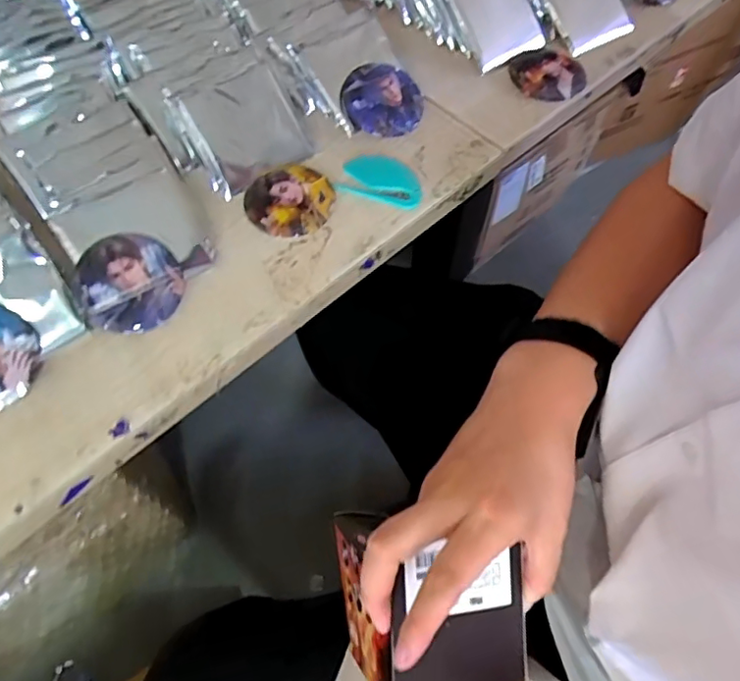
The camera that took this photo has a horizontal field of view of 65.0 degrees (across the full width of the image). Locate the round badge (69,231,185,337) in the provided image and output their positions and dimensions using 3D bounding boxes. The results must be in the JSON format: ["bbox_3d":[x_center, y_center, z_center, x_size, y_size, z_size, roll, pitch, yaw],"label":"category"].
[{"bbox_3d":[-0.174,-0.040,0.417,0.074,0.007,0.068,-1,95,-18],"label":"round badge"}]

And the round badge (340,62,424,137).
[{"bbox_3d":[0.012,-0.216,0.519,0.071,0.012,0.070,3,78,-13],"label":"round badge"}]

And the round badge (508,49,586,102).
[{"bbox_3d":[0.169,-0.256,0.556,0.068,0.009,0.073,0,61,0],"label":"round badge"}]

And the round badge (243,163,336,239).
[{"bbox_3d":[-0.066,-0.114,0.473,0.071,0.014,0.070,0,61,0],"label":"round badge"}]

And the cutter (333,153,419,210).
[{"bbox_3d":[0.010,-0.135,0.489,0.069,0.007,0.045,16,62,8],"label":"cutter"}]

